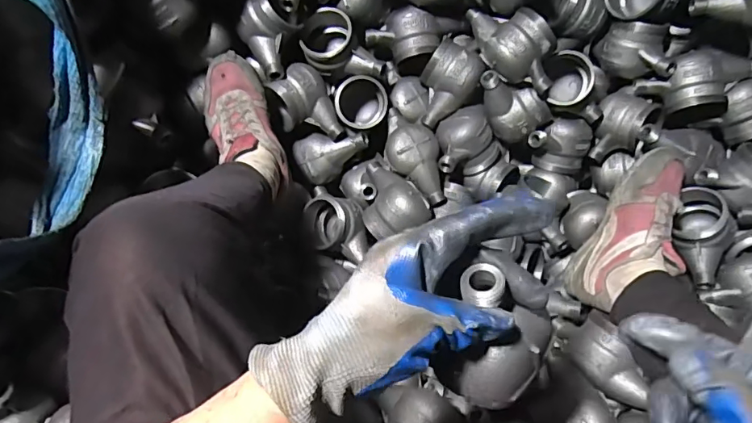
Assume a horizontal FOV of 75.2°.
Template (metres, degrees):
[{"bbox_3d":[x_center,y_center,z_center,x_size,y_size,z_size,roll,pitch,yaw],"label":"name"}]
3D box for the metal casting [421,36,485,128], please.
[{"bbox_3d":[0.112,-0.193,0.758,0.082,0.134,0.078,23,33,5],"label":"metal casting"}]

